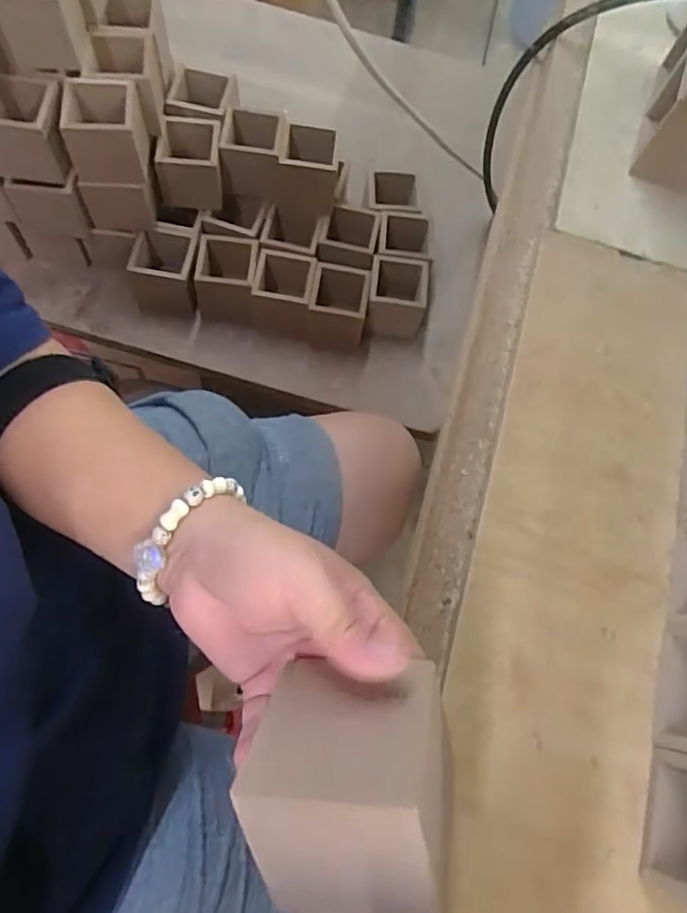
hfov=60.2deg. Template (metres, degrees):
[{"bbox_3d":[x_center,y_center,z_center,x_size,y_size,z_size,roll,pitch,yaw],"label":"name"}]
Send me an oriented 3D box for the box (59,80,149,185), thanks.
[{"bbox_3d":[-0.221,-0.301,0.550,0.066,0.063,0.062,-6,71,-7],"label":"box"}]

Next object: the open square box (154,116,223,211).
[{"bbox_3d":[-0.160,-0.307,0.629,0.064,0.064,0.066,2,70,-5],"label":"open square box"}]

